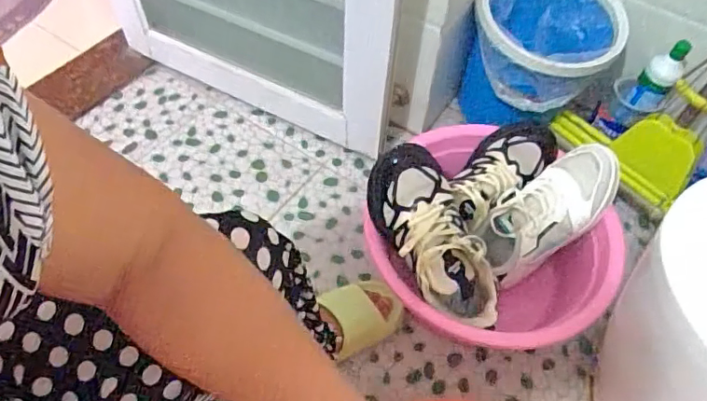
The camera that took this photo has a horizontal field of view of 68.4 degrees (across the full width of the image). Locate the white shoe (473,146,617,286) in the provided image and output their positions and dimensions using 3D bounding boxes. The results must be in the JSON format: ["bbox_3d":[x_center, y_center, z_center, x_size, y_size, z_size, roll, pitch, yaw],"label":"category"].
[{"bbox_3d":[0.313,0.019,0.841,0.255,0.108,0.111,-42,62,6],"label":"white shoe"}]

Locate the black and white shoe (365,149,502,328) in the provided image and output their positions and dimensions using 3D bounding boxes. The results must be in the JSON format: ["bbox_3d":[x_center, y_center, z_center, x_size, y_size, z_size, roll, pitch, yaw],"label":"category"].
[{"bbox_3d":[0.113,0.054,0.735,0.108,0.084,0.273,-27,85,-22],"label":"black and white shoe"}]

